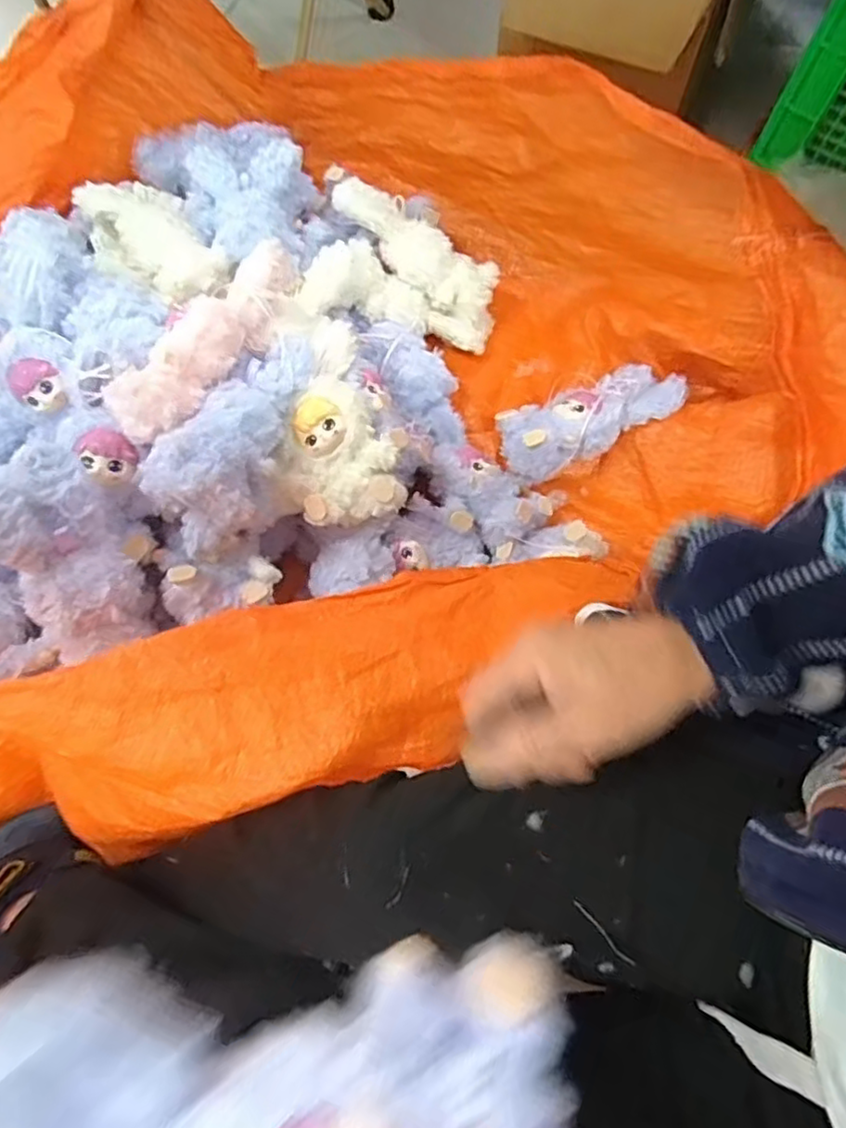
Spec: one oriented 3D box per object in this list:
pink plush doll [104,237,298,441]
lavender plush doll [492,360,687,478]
[{"bbox_3d":[-0.202,-0.216,0.614,0.057,0.070,0.226,28,72,9],"label":"pink plush doll"},{"bbox_3d":[0.200,-0.182,0.793,0.216,0.060,0.096,-26,73,-10],"label":"lavender plush doll"}]

